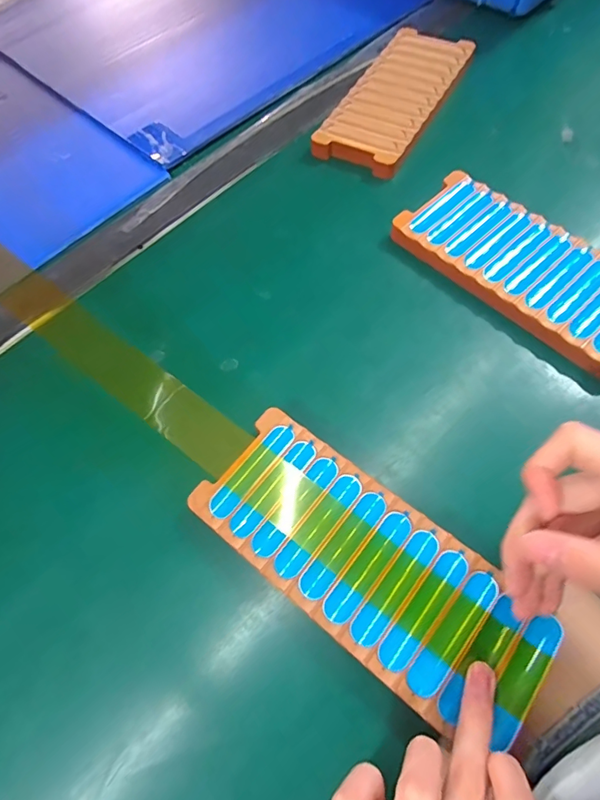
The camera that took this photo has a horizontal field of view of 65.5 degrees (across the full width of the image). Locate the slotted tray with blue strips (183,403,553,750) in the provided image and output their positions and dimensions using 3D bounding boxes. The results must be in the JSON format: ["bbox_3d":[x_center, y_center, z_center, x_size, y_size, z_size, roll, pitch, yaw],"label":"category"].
[{"bbox_3d":[0.032,0.078,0.231,0.176,0.013,0.074,35,72,19],"label":"slotted tray with blue strips"}]

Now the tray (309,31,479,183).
[{"bbox_3d":[0.083,-0.261,0.404,0.076,0.017,0.171,25,68,17],"label":"tray"}]

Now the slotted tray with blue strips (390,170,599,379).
[{"bbox_3d":[0.149,-0.089,0.312,0.075,0.021,0.169,-39,66,-14],"label":"slotted tray with blue strips"}]

